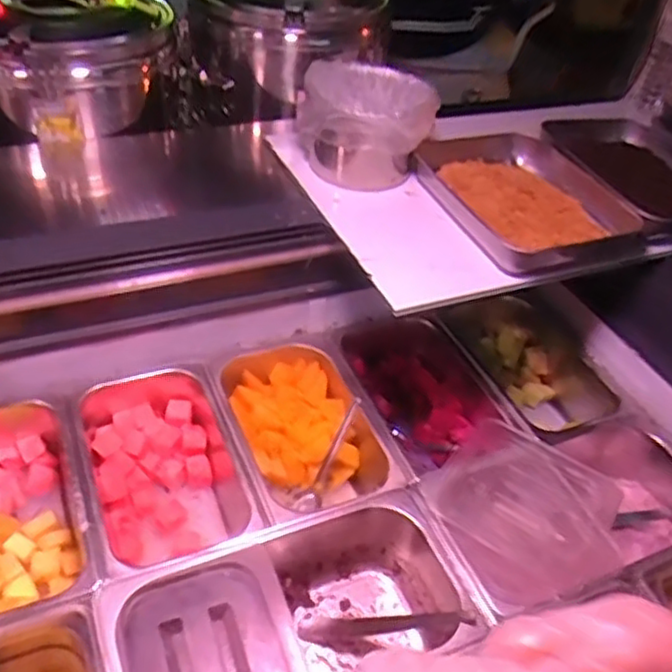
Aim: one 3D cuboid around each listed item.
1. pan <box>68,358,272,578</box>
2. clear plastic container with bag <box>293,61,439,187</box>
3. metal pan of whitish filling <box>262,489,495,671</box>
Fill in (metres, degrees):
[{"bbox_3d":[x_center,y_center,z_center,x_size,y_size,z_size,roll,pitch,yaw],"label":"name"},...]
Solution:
[{"bbox_3d":[-0.196,0.161,0.795,0.162,0.101,0.269,-14,43,-22],"label":"pan"},{"bbox_3d":[0.042,-0.266,0.901,0.144,0.128,0.132,-29,50,-35],"label":"clear plastic container with bag"},{"bbox_3d":[0.029,0.266,0.708,0.168,0.111,0.147,-12,42,-20],"label":"metal pan of whitish filling"}]

